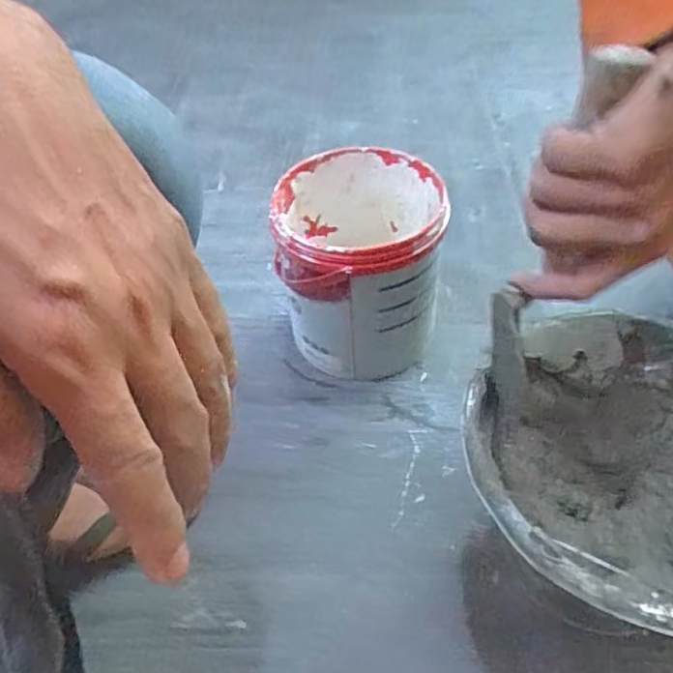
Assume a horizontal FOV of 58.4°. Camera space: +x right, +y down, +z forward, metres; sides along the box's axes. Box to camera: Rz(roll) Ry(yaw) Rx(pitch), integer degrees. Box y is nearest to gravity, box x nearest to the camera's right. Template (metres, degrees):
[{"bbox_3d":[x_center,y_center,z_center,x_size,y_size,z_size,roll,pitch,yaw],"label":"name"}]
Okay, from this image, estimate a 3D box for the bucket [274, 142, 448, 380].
[{"bbox_3d":[0.026,-0.076,0.670,0.165,0.196,0.181,-2,48,2],"label":"bucket"}]

